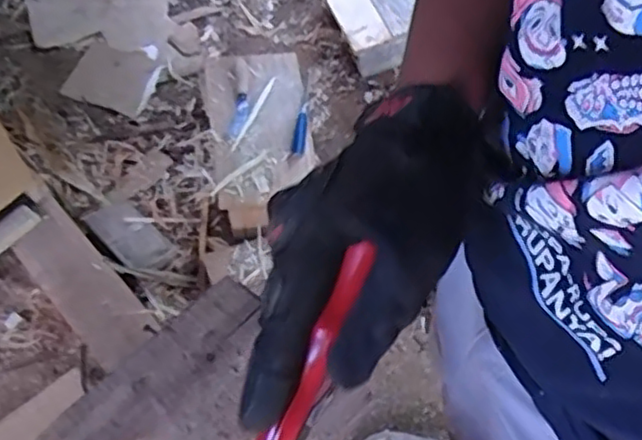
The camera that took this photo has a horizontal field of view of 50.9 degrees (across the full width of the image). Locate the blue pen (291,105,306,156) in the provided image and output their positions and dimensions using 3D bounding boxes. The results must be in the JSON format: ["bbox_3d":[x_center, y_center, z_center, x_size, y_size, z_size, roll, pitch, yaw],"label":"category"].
[{"bbox_3d":[-0.042,-0.177,1.355,0.025,0.023,0.105,6,70,1],"label":"blue pen"}]

